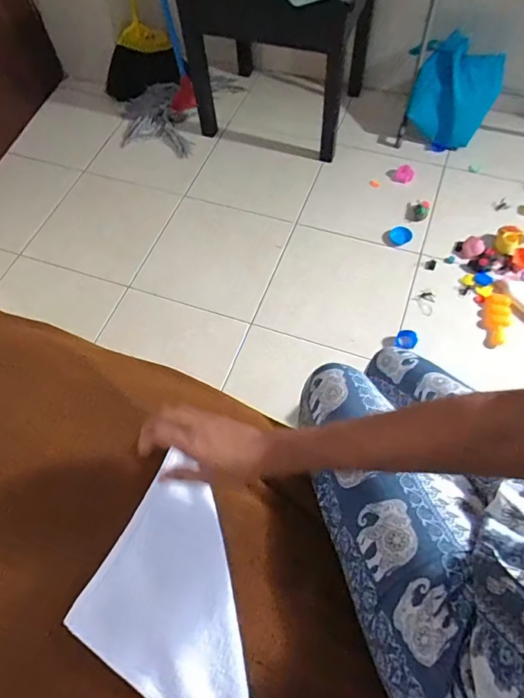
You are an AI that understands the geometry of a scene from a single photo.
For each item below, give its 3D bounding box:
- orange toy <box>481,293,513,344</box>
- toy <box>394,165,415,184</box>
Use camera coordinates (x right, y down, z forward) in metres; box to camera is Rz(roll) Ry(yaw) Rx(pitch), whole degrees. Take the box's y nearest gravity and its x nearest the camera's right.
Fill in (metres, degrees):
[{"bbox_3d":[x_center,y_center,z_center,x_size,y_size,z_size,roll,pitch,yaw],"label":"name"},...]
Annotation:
[{"bbox_3d":[0.664,-0.084,1.304,0.068,0.031,0.164,14,64,9],"label":"orange toy"},{"bbox_3d":[0.506,-0.620,1.631,0.063,0.025,0.066,-1,62,2],"label":"toy"}]

